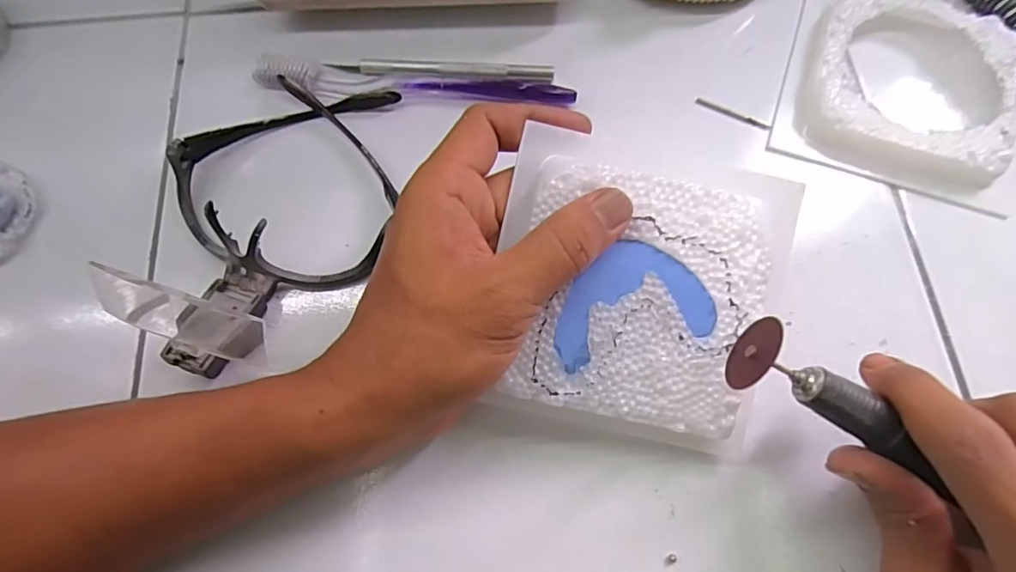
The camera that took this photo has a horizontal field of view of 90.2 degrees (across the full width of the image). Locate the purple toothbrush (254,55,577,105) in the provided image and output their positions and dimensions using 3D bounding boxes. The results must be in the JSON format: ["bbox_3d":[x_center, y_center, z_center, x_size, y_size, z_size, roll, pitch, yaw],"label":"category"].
[{"bbox_3d":[-0.056,-0.118,0.294,0.186,0.011,0.019,7,73,4],"label":"purple toothbrush"}]

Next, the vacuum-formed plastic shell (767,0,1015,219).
[{"bbox_3d":[0.226,-0.115,0.285,0.125,0.017,0.128,19,74,7],"label":"vacuum-formed plastic shell"}]

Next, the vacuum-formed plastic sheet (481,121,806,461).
[{"bbox_3d":[0.057,0.004,0.223,0.117,0.027,0.127,9,91,-1],"label":"vacuum-formed plastic sheet"}]

